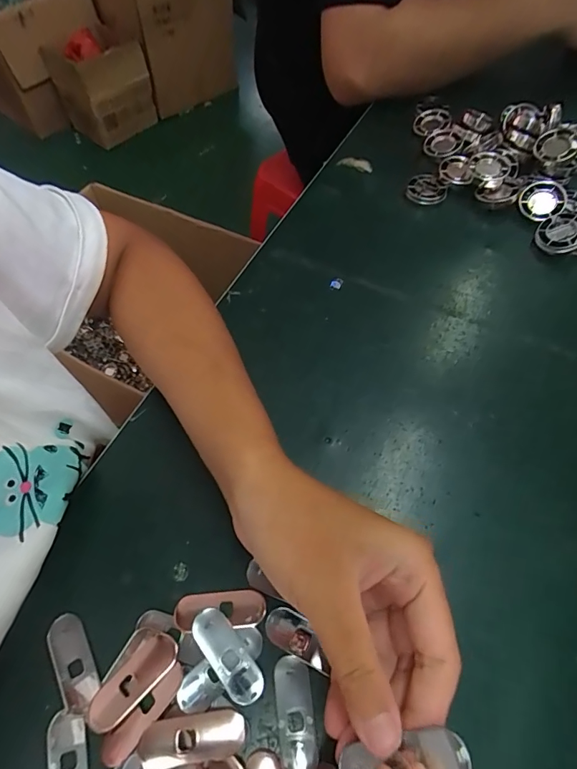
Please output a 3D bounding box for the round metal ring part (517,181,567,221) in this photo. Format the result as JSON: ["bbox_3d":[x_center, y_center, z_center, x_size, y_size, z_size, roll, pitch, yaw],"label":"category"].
[{"bbox_3d":[0.242,-0.174,0.415,0.039,0.010,0.041,41,80,18],"label":"round metal ring part"}]

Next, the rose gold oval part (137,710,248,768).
[{"bbox_3d":[-0.047,0.174,0.212,0.051,0.005,0.019,-5,59,-2],"label":"rose gold oval part"}]

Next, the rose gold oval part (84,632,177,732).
[{"bbox_3d":[-0.081,0.155,0.226,0.020,0.004,0.050,37,66,21],"label":"rose gold oval part"}]

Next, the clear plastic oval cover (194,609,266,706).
[{"bbox_3d":[-0.033,0.145,0.231,0.018,0.004,0.050,-37,65,-19],"label":"clear plastic oval cover"}]

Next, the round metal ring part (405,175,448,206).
[{"bbox_3d":[0.139,-0.194,0.433,0.036,0.012,0.032,24,62,14],"label":"round metal ring part"}]

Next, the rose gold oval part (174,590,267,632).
[{"bbox_3d":[-0.038,0.126,0.242,0.050,0.004,0.018,-4,59,-1],"label":"rose gold oval part"}]

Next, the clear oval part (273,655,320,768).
[{"bbox_3d":[0.004,0.167,0.219,0.019,0.004,0.049,-9,59,-4],"label":"clear oval part"}]

